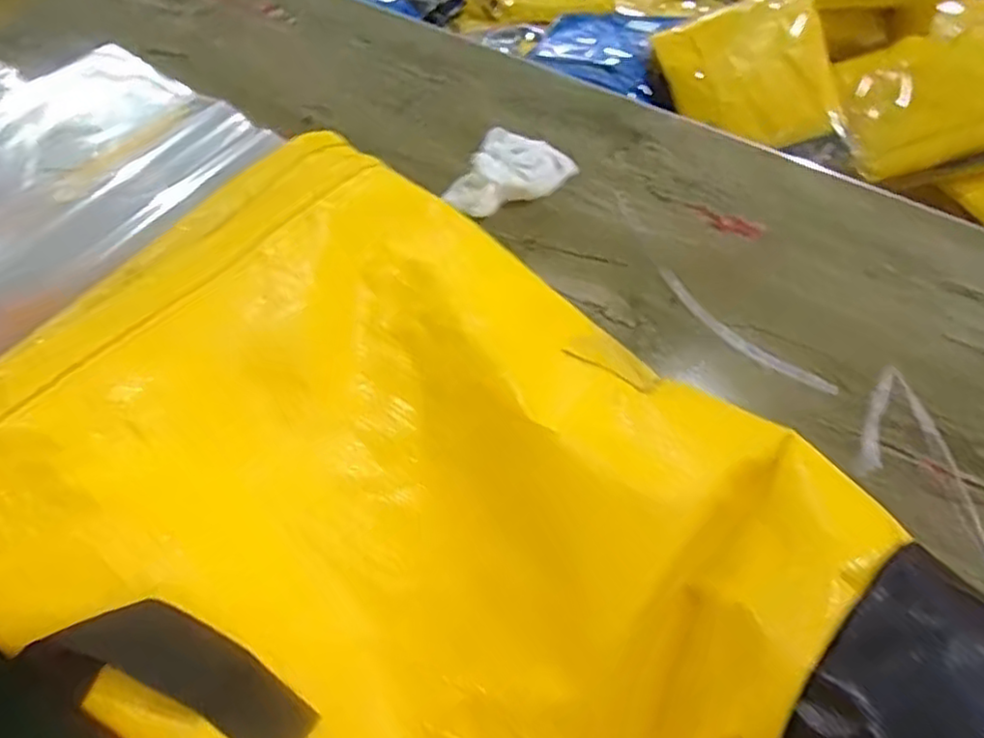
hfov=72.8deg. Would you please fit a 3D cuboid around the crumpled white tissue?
[{"bbox_3d":[0.015,-0.166,0.581,0.078,0.024,0.106,31,64,14],"label":"crumpled white tissue"}]

